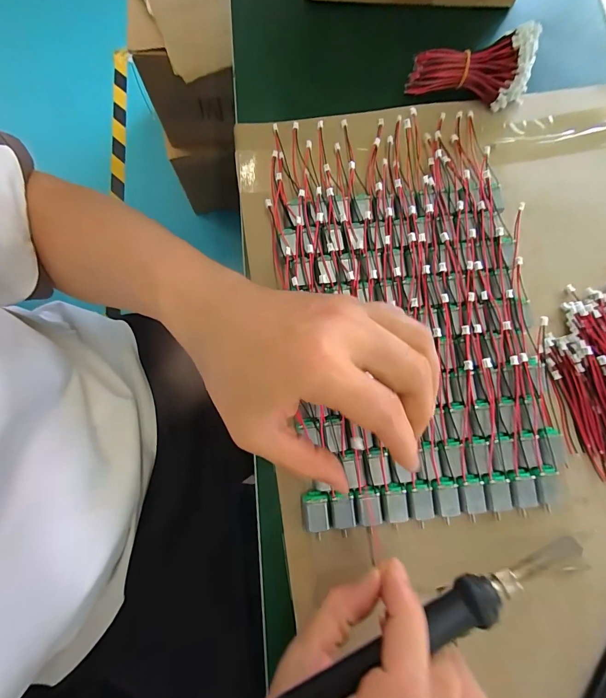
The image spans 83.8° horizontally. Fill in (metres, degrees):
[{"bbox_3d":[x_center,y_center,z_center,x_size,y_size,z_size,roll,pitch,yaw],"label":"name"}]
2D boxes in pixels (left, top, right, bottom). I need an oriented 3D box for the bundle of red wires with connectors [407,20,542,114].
[{"bbox_3d":[0.156,-0.258,0.306,0.107,0.052,0.027,12,79,1],"label":"bundle of red wires with connectors"}]

